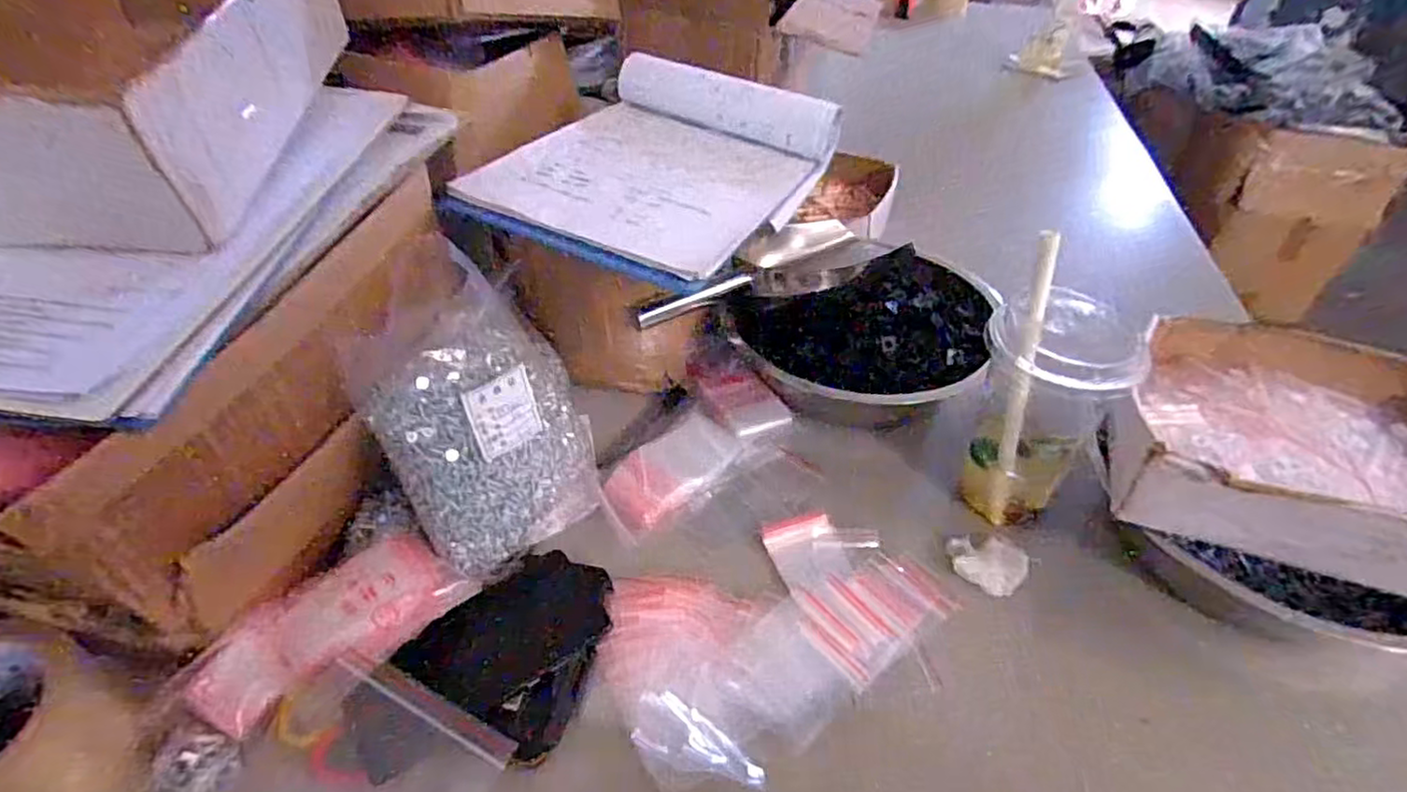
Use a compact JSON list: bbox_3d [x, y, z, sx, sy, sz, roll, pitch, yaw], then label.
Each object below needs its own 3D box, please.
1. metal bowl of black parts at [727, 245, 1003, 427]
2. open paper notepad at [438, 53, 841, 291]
[{"bbox_3d":[0.139,-0.057,0.594,0.204,0.083,0.162,22,47,22],"label":"metal bowl of black parts"},{"bbox_3d":[-0.034,-0.195,0.582,0.222,0.068,0.303,16,45,17],"label":"open paper notepad"}]

